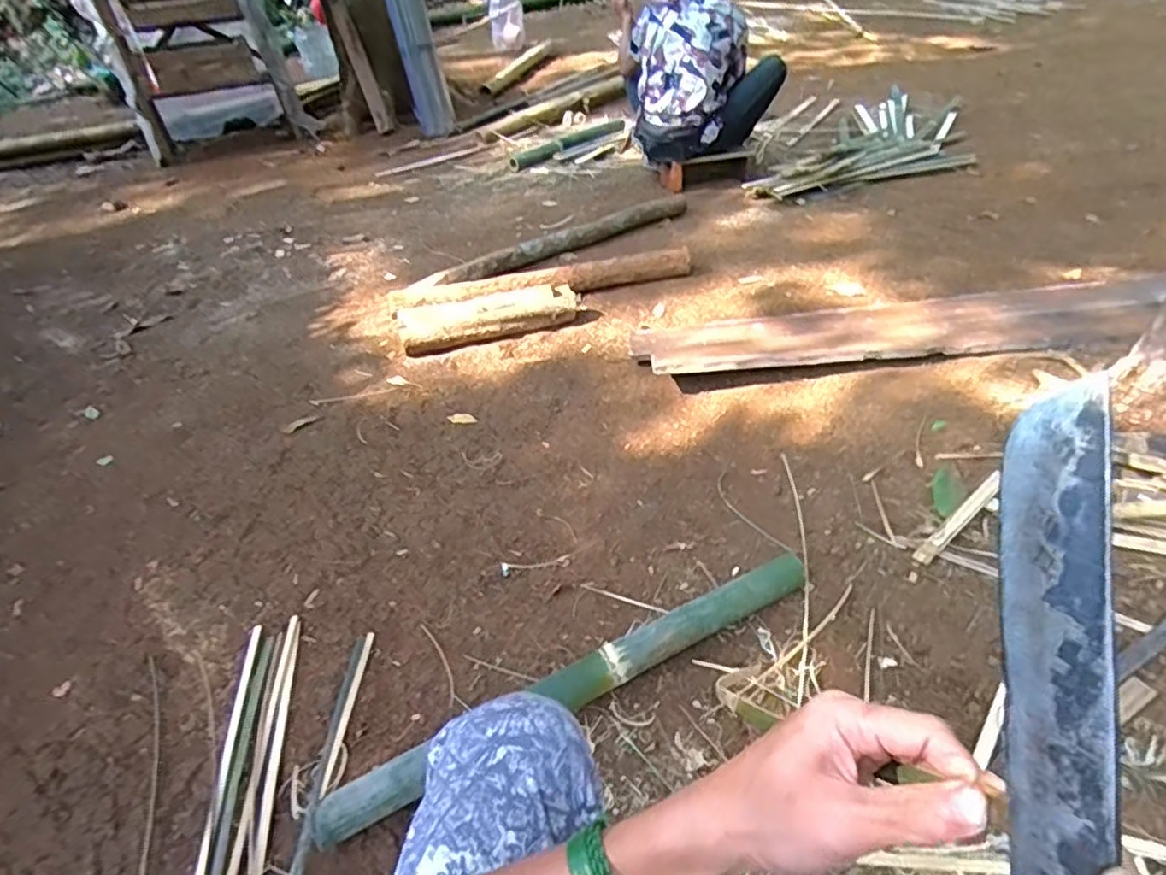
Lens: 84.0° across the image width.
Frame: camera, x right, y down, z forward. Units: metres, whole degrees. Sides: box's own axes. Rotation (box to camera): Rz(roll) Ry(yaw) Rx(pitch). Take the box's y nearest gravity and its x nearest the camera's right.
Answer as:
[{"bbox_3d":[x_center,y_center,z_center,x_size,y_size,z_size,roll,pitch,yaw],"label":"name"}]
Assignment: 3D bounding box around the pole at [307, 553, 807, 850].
[{"bbox_3d":[0.007,0.338,0.898,0.747,0.069,0.057,-22,42,-18],"label":"pole"}]

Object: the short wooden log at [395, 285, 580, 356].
[{"bbox_3d":[-0.259,-0.335,1.784,0.487,0.070,0.186,-16,40,-11],"label":"short wooden log"}]

